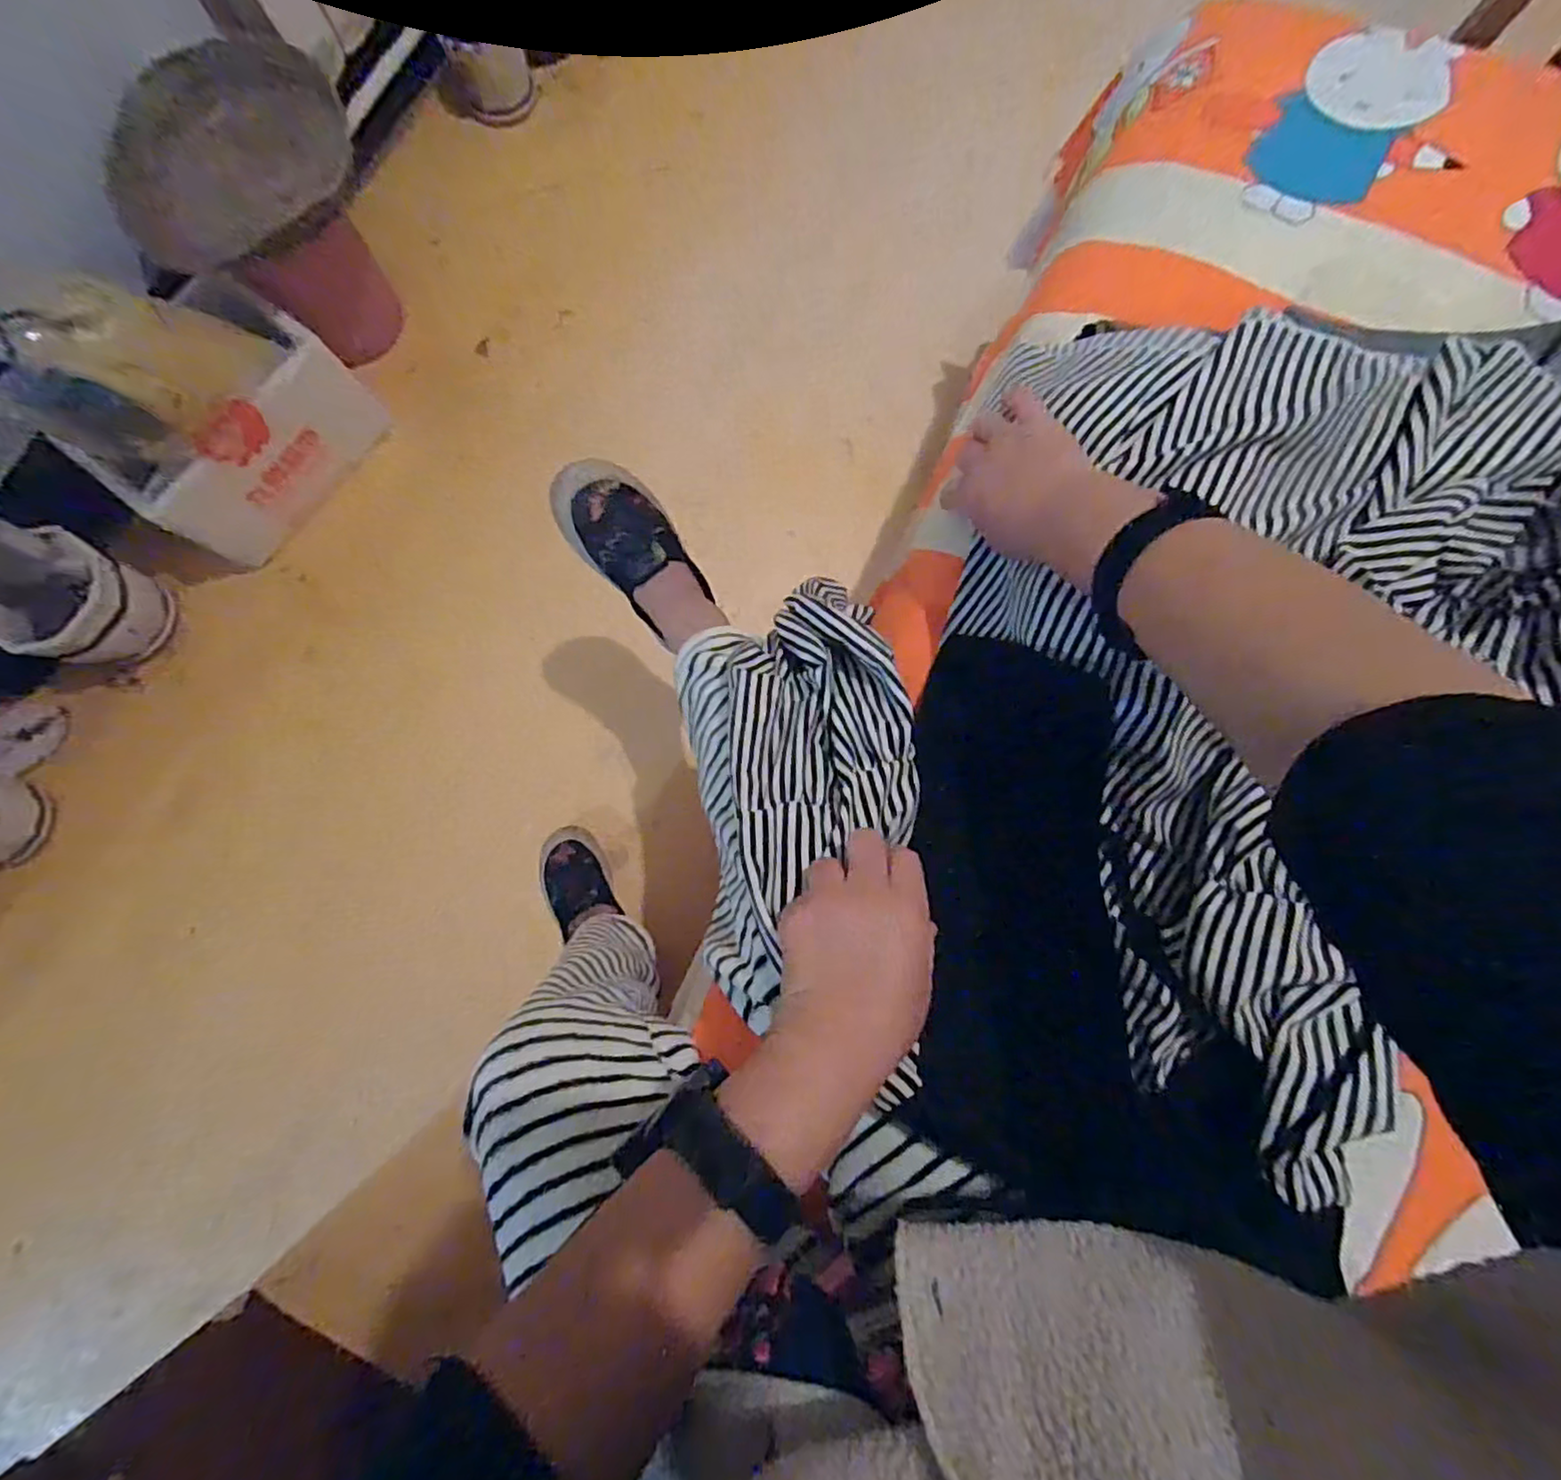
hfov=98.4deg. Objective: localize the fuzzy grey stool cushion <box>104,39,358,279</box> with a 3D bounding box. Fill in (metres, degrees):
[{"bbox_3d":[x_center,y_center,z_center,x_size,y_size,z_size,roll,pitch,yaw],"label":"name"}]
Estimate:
[{"bbox_3d":[-0.718,-0.759,0.883,0.307,0.191,0.046,-35,52,-20],"label":"fuzzy grey stool cushion"}]

